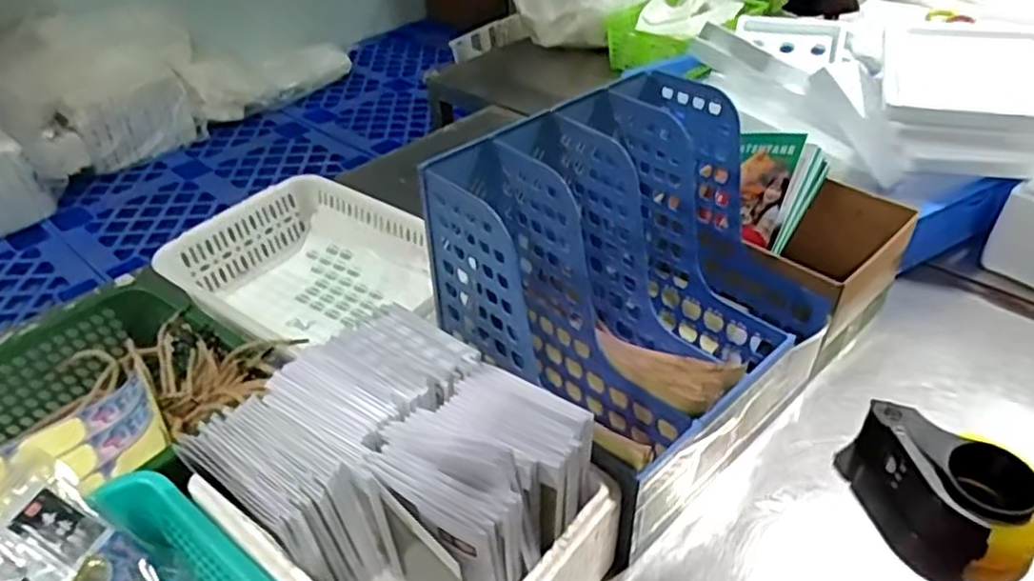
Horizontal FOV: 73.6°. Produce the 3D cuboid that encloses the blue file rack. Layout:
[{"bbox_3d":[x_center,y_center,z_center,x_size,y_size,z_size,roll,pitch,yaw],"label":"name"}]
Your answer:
[{"bbox_3d":[0.125,-0.025,0.692,0.331,0.256,0.271,-32,47,-32],"label":"blue file rack"}]

